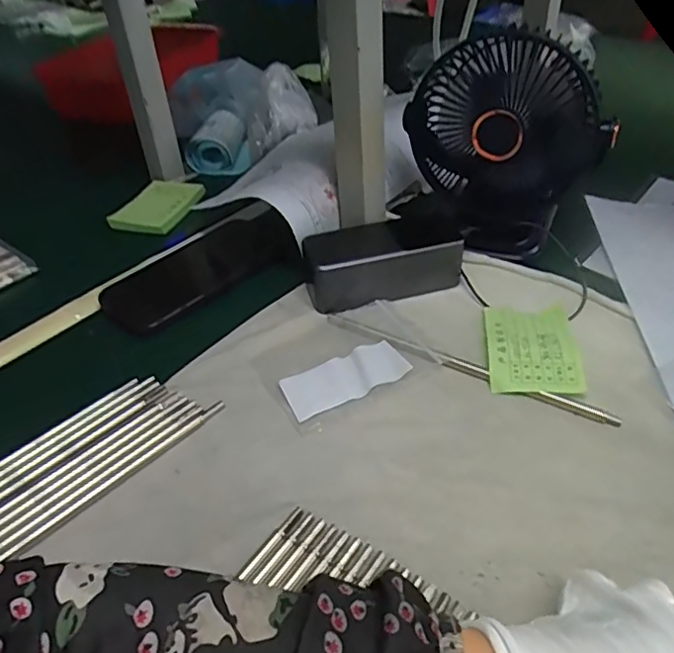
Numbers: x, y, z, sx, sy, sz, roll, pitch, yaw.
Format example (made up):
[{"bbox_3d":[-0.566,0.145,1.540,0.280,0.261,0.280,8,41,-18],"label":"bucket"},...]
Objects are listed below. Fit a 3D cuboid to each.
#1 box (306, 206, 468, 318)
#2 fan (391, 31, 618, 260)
[{"bbox_3d":[0.038,-0.060,0.509,0.135,0.045,0.066,-15,41,-13],"label":"box"},{"bbox_3d":[0.135,-0.139,0.493,0.156,0.179,0.069,11,42,17],"label":"fan"}]

